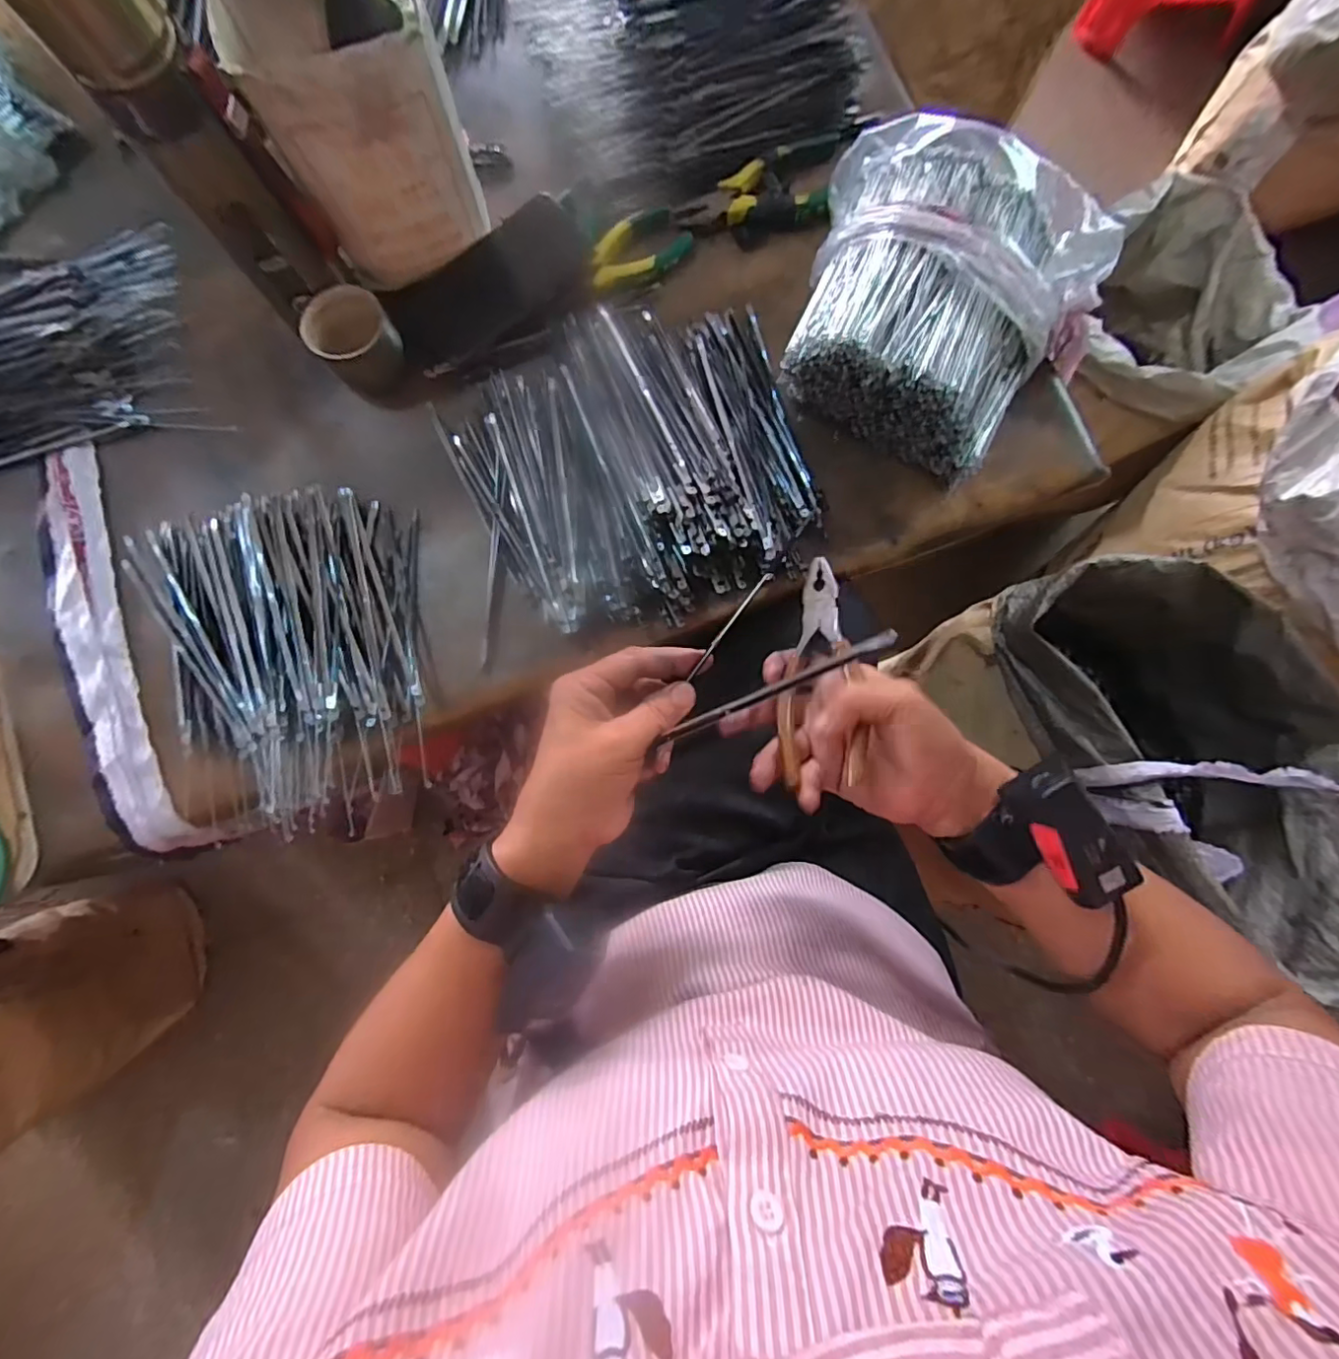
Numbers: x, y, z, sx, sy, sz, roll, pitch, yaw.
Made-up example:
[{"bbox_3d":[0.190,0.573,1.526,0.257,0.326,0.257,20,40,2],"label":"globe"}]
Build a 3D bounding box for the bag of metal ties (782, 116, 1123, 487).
[{"bbox_3d":[0.205,-0.287,0.435,0.238,0.085,0.205,31,83,4],"label":"bag of metal ties"}]

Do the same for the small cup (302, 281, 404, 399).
[{"bbox_3d":[-0.252,-0.272,0.463,0.059,0.040,0.066,-43,84,-5],"label":"small cup"}]

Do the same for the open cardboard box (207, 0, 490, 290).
[{"bbox_3d":[-0.216,-0.395,0.415,0.116,0.147,0.097,-26,83,-3],"label":"open cardboard box"}]

